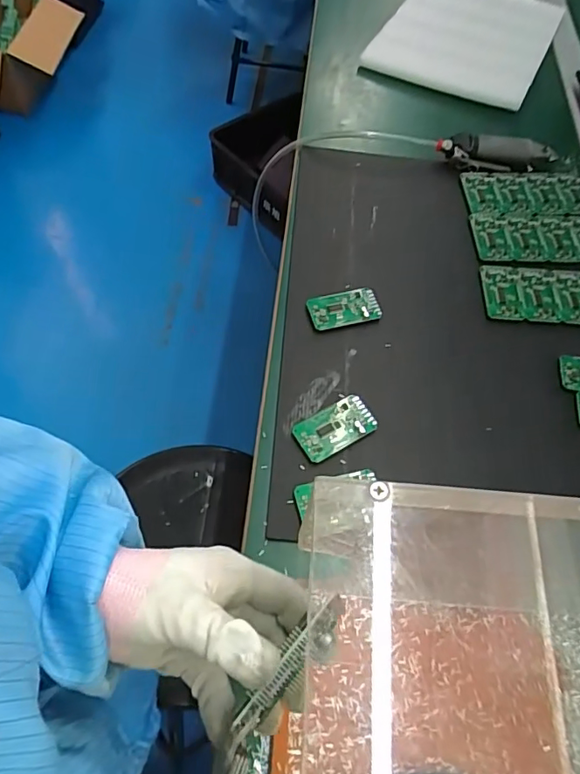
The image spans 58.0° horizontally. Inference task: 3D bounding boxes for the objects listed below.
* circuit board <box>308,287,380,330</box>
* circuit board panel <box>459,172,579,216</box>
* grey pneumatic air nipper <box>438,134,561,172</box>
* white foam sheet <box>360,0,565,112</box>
[{"bbox_3d":[0.057,-0.084,0.551,0.073,0.009,0.039,-10,65,-5],"label":"circuit board"},{"bbox_3d":[0.307,-0.246,0.670,0.169,0.005,0.077,0,61,-4],"label":"circuit board panel"},{"bbox_3d":[0.274,-0.309,0.684,0.154,0.031,0.042,-3,61,-6],"label":"grey pneumatic air nipper"},{"bbox_3d":[0.295,-0.585,0.860,0.244,0.027,0.362,23,61,11],"label":"white foam sheet"}]

